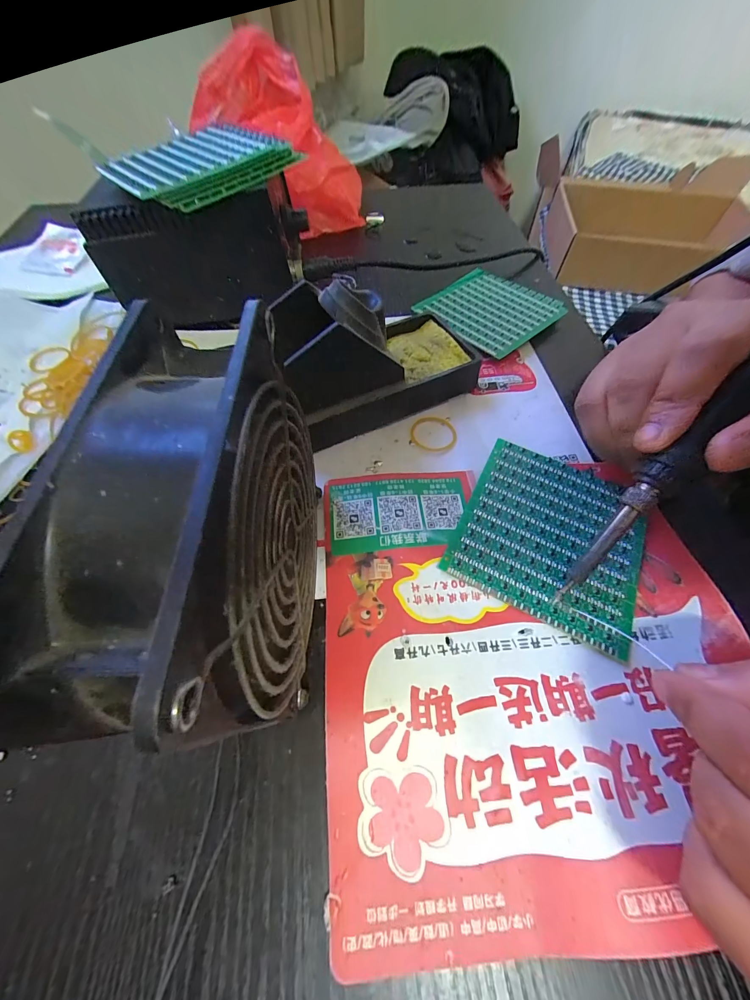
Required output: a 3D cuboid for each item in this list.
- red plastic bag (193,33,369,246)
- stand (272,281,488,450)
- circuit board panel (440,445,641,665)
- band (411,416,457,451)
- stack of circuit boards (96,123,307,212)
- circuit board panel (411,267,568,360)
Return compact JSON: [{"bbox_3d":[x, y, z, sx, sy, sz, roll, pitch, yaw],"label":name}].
[{"bbox_3d":[-0.112,-0.434,0.406,0.104,0.105,0.265,-33,65,-19],"label":"red plastic bag"},{"bbox_3d":[-0.002,-0.100,0.222,0.144,0.075,0.072,-26,63,-17],"label":"stand"},{"bbox_3d":[0.099,0.018,0.191,0.093,0.005,0.099,26,61,13],"label":"circuit board panel"},{"bbox_3d":[0.041,-0.047,0.235,0.031,0.004,0.031,1,58,-1],"label":"band"},{"bbox_3d":[-0.123,-0.239,0.239,0.114,0.015,0.100,-36,66,-20],"label":"stack of circuit boards"},{"bbox_3d":[0.102,-0.169,0.299,0.102,0.004,0.098,-40,66,-22],"label":"circuit board panel"}]

